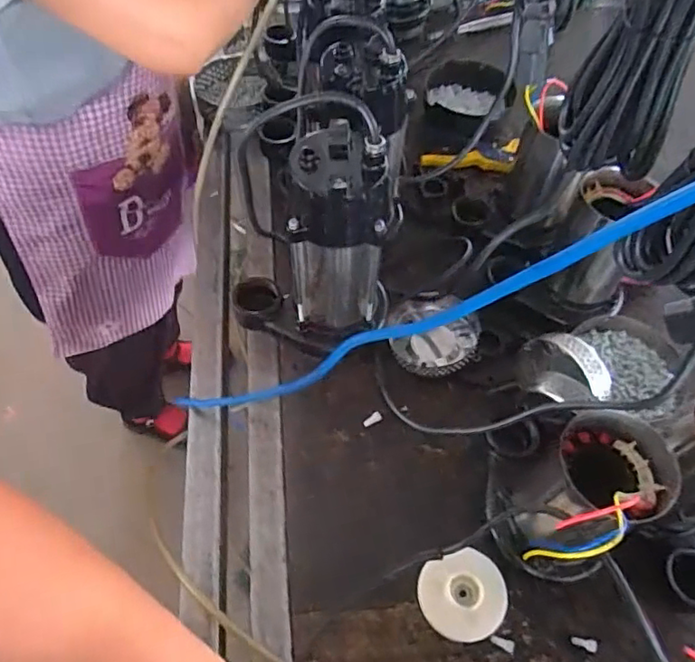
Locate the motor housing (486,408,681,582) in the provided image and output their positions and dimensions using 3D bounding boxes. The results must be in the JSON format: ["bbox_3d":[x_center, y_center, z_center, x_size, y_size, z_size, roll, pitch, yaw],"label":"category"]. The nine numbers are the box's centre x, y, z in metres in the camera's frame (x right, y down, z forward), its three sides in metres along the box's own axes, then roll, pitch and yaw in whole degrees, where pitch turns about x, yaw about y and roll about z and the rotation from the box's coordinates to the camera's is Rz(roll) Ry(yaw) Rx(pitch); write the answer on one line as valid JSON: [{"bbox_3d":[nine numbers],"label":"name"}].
[{"bbox_3d":[0.198,0.147,0.525,0.121,0.177,0.122,1,58,-1],"label":"motor housing"}]

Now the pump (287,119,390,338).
[{"bbox_3d":[-0.008,-0.072,0.597,0.091,0.263,0.092,3,56,-1],"label":"pump"}]

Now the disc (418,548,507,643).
[{"bbox_3d":[0.111,0.251,0.552,0.083,0.023,0.073,-15,60,-10],"label":"disc"}]

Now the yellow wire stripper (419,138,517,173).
[{"bbox_3d":[0.190,-0.260,0.883,0.154,0.019,0.048,-9,59,-7],"label":"yellow wire stripper"}]

